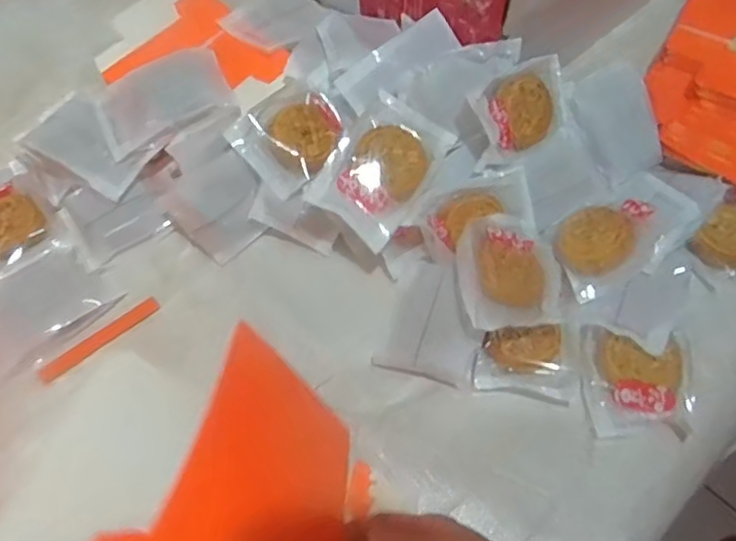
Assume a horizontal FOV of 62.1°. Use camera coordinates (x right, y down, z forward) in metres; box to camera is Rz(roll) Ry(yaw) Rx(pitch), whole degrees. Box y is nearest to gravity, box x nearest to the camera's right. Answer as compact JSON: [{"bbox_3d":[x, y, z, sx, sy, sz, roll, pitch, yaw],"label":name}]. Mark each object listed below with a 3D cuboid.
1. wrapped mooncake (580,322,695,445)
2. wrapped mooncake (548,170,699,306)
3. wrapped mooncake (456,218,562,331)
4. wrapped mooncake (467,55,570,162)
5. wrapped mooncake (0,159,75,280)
[{"bbox_3d":[0.238,0.097,0.532,0.101,0.024,0.095,3,61,1],"label":"wrapped mooncake"},{"bbox_3d":[0.237,-0.035,0.582,0.140,0.030,0.086,-38,59,-3],"label":"wrapped mooncake"},{"bbox_3d":[0.126,0.002,0.550,0.109,0.029,0.110,1,61,-27],"label":"wrapped mooncake"},{"bbox_3d":[0.150,-0.156,0.594,0.119,0.074,0.017,-32,22,-27],"label":"wrapped mooncake"},{"bbox_3d":[-0.366,-0.057,0.611,0.083,0.019,0.128,-33,67,-17],"label":"wrapped mooncake"}]

